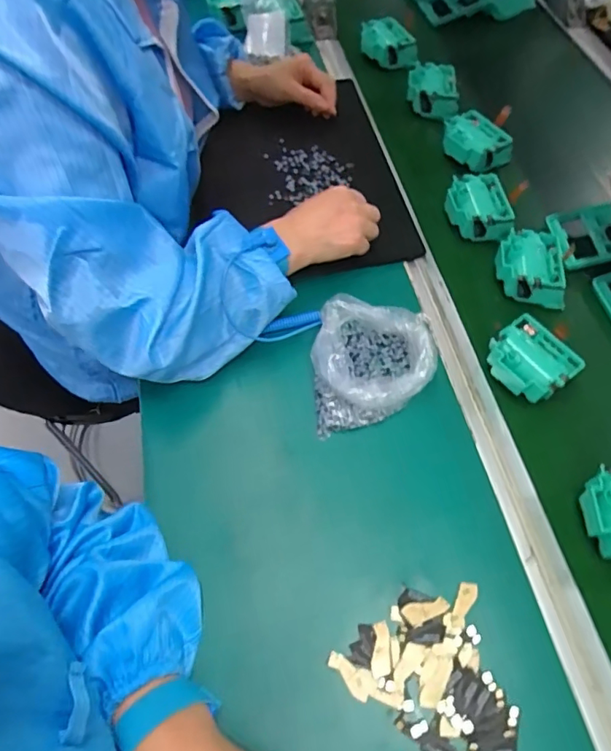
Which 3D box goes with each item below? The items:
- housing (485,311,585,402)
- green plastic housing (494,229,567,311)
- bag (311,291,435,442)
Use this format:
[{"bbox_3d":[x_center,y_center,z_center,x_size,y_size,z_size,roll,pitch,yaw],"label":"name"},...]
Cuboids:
[{"bbox_3d":[0.219,-0.011,0.483,0.061,0.035,0.078,-31,66,-18],"label":"housing"},{"bbox_3d":[0.248,-0.116,0.551,0.077,0.044,0.077,3,60,0],"label":"green plastic housing"},{"bbox_3d":[0.066,-0.016,0.475,0.117,0.046,0.131,-3,60,-4],"label":"bag"}]

